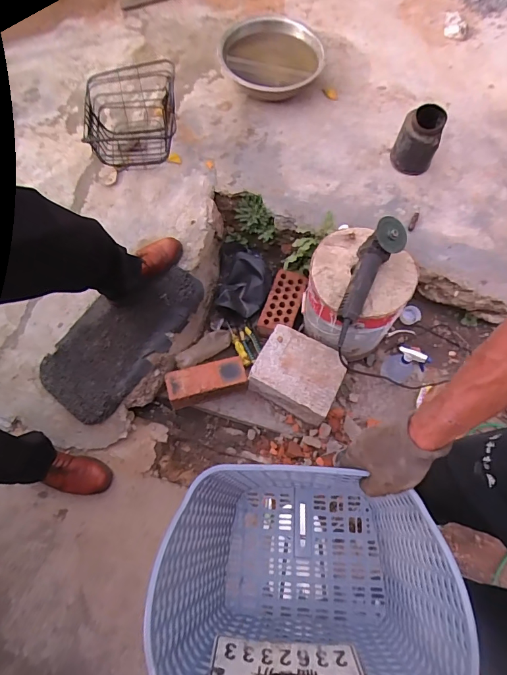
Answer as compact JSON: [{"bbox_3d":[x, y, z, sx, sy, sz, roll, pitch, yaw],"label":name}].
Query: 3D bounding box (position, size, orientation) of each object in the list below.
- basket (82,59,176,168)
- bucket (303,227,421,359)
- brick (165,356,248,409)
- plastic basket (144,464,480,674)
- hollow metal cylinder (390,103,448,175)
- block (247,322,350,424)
[{"bbox_3d":[-0.389,-0.710,1.303,0.279,0.191,0.253,-7,69,-5],"label":"basket"},{"bbox_3d":[0.291,-0.131,1.186,0.272,0.276,0.291,1,66,-1],"label":"bucket"},{"bbox_3d":[-0.142,0.135,1.221,0.229,0.116,0.094,-12,67,-7],"label":"brick"},{"bbox_3d":[0.051,0.327,0.548,0.334,0.263,0.223,4,69,-1],"label":"plastic basket"},{"bbox_3d":[0.535,-0.642,1.300,0.130,0.172,0.130,1,66,-1],"label":"hollow metal cylinder"},{"bbox_3d":[0.137,0.113,1.219,0.255,0.146,0.208,24,68,9],"label":"block"}]

